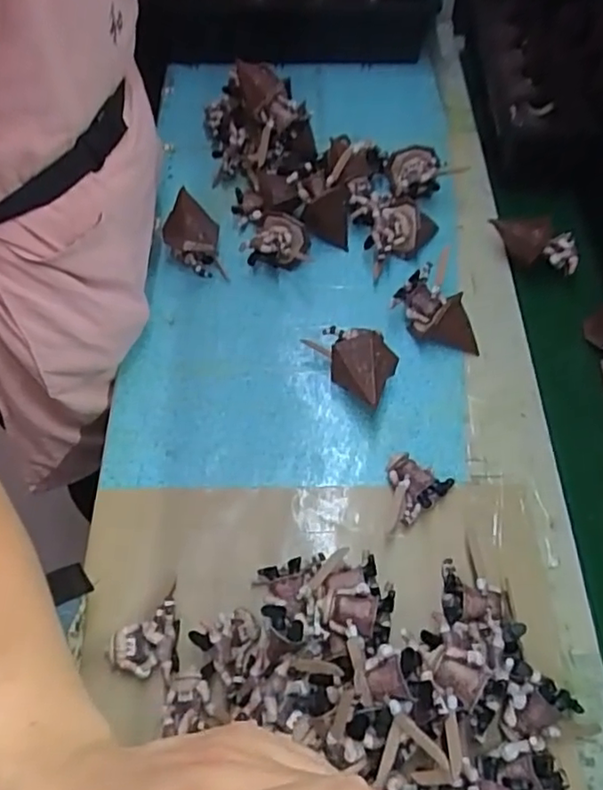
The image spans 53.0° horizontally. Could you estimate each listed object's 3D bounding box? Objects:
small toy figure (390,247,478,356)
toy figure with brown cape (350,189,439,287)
[{"bbox_3d":[0.142,-0.093,0.653,0.072,0.054,0.102,-19,61,-10],"label":"small toy figure"},{"bbox_3d":[0.105,-0.188,0.700,0.103,0.055,0.109,10,60,6],"label":"toy figure with brown cape"}]

